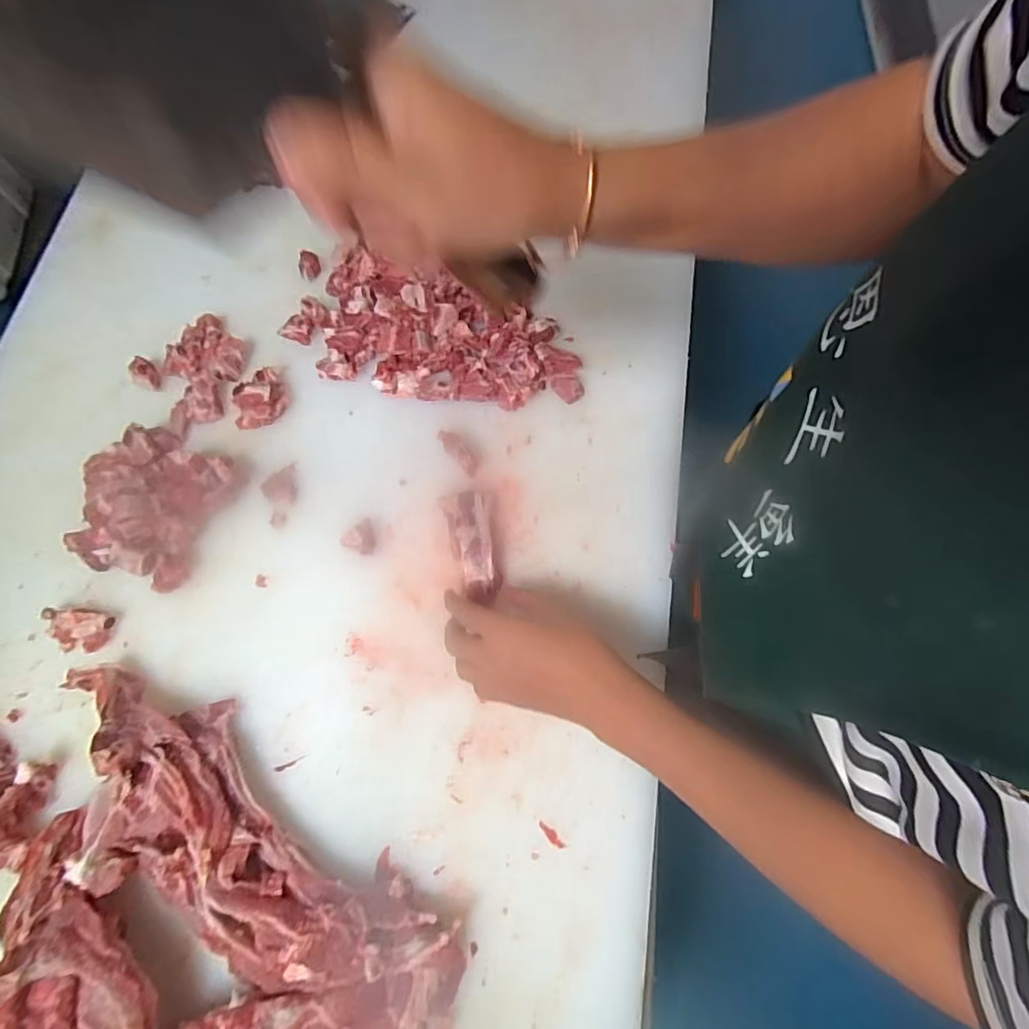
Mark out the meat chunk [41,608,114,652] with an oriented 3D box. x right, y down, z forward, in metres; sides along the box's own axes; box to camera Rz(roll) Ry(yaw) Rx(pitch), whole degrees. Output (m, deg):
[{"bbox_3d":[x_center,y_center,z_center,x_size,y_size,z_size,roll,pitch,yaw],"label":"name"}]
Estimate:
[{"bbox_3d":[-0.415,0.111,0.527,0.058,0.025,0.040,0,72,0],"label":"meat chunk"}]

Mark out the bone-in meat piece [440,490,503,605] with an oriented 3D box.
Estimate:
[{"bbox_3d":[-0.039,0.026,0.539,0.045,0.014,0.105,-13,71,-4],"label":"bone-in meat piece"}]

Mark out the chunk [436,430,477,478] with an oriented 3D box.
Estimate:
[{"bbox_3d":[-0.059,-0.067,0.579,0.021,0.011,0.058,-41,76,-12],"label":"chunk"}]

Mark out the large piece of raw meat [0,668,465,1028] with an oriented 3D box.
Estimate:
[{"bbox_3d":[-0.287,0.348,0.415,0.421,0.103,0.323,36,76,11],"label":"large piece of raw meat"}]

